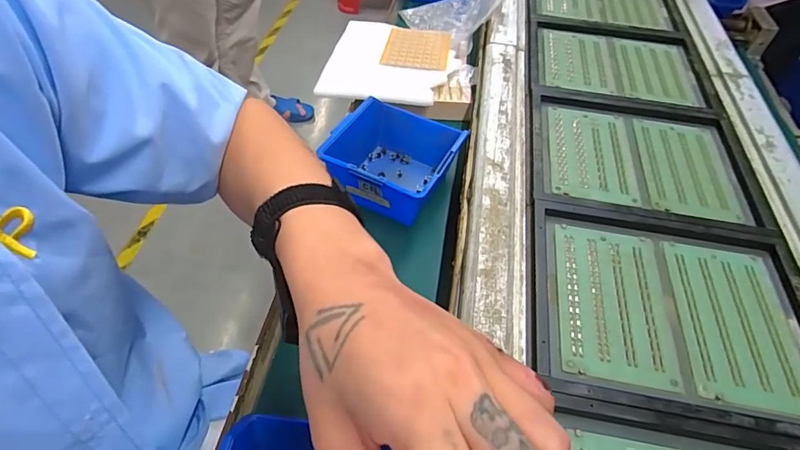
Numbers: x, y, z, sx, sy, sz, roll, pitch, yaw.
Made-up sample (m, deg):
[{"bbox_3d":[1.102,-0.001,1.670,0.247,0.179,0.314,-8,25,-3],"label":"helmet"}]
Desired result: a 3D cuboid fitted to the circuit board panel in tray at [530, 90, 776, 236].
[{"bbox_3d":[0.247,-0.072,0.485,0.217,0.015,0.176,9,51,4],"label":"circuit board panel in tray"}]

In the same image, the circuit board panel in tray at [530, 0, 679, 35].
[{"bbox_3d":[0.306,-0.345,0.714,0.208,0.013,0.189,9,51,4],"label":"circuit board panel in tray"}]

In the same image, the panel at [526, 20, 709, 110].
[{"bbox_3d":[0.276,-0.204,0.599,0.207,0.016,0.174,10,51,5],"label":"panel"}]

